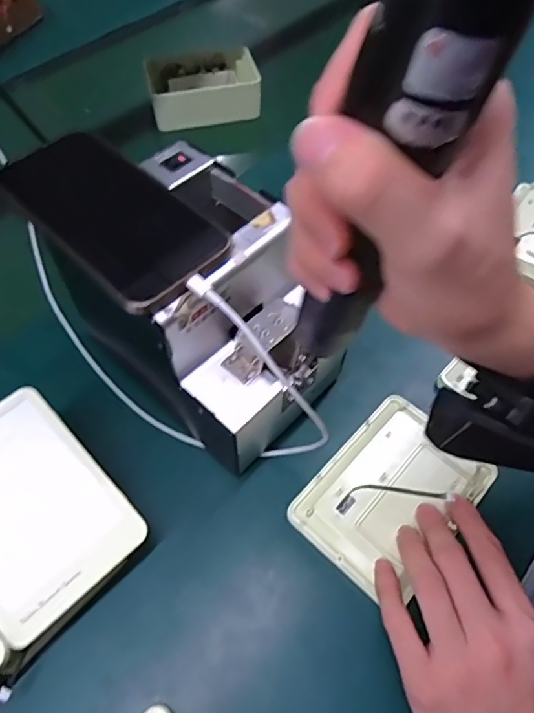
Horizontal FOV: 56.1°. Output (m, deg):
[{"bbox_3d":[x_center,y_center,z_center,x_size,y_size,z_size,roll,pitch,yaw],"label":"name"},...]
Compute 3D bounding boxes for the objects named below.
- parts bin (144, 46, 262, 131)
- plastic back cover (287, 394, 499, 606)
[{"bbox_3d":[-0.085,-0.363,0.676,0.141,0.051,0.105,-8,56,-4],"label":"parts bin"},{"bbox_3d":[0.092,0.097,0.365,0.095,0.016,0.132,36,63,26],"label":"plastic back cover"}]

